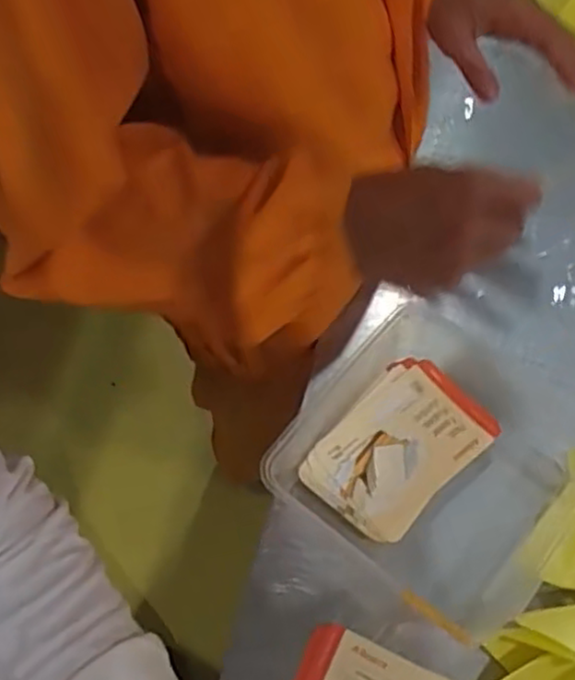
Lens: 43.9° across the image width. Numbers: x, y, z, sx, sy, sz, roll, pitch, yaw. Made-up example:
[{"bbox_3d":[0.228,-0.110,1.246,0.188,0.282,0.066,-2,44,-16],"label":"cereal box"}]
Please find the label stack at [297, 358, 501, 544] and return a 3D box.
[{"bbox_3d":[0.089,0.082,0.561,0.097,0.012,0.142,39,69,19],"label":"label stack"}]

